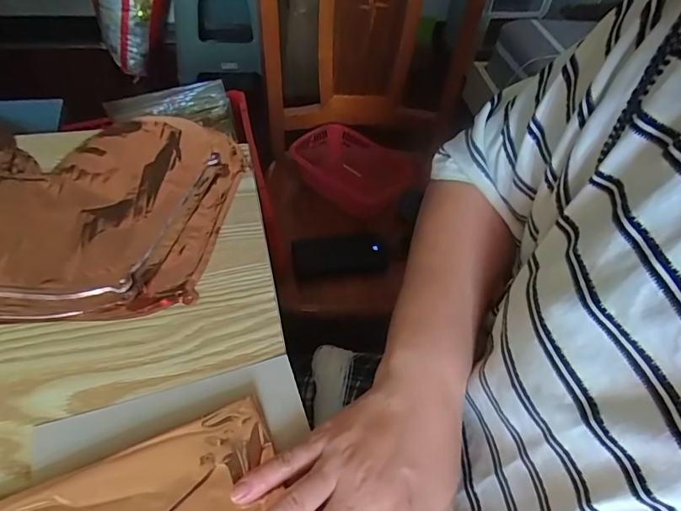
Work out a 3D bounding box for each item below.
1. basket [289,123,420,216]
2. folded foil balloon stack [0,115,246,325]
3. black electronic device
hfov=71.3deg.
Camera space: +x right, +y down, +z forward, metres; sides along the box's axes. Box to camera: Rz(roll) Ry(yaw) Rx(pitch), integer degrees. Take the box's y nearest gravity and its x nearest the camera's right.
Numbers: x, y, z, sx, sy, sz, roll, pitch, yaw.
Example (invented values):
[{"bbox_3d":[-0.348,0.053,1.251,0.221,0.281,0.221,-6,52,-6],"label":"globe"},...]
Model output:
[{"bbox_3d":[0.040,-0.176,0.978,0.266,0.137,0.125,-4,53,-10],"label":"basket"},{"bbox_3d":[-0.320,-0.038,0.389,0.451,0.019,0.226,-5,52,-9],"label":"folded foil balloon stack"},{"bbox_3d":[0.000,-0.004,0.796,0.159,0.016,0.085,-8,53,-13],"label":"black electronic device"}]

